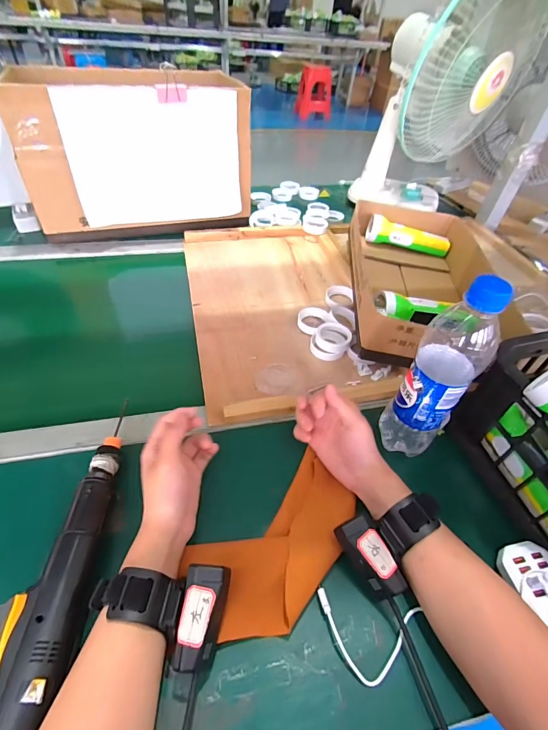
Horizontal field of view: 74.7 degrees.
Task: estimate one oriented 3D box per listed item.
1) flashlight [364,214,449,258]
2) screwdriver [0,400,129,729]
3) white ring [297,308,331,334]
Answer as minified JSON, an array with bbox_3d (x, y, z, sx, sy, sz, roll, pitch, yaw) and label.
[{"bbox_3d":[0.282,-0.271,0.751,0.168,0.055,0.057,5,46,1],"label":"flashlight"},{"bbox_3d":[-0.184,0.167,0.331,0.047,0.041,0.274,-1,46,-5],"label":"screwdriver"},{"bbox_3d":[0.063,-0.075,0.590,0.051,0.018,0.044,-32,56,-29],"label":"white ring"}]

